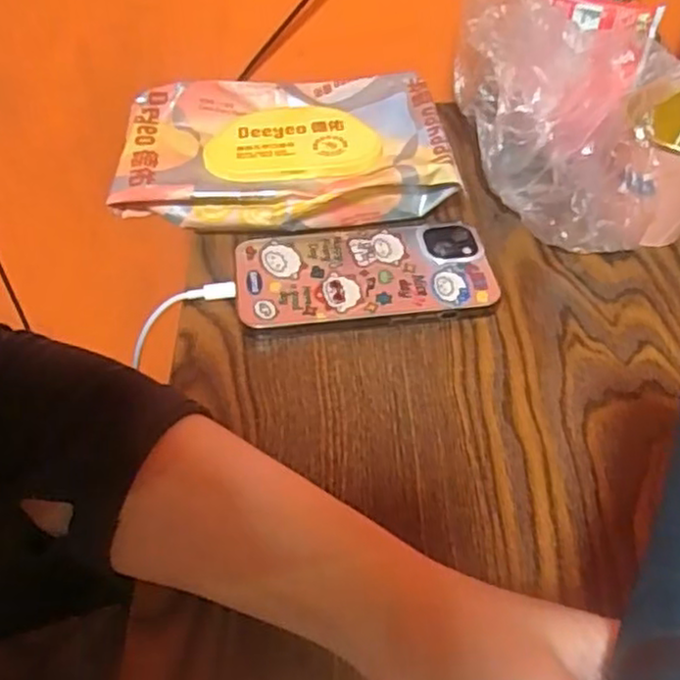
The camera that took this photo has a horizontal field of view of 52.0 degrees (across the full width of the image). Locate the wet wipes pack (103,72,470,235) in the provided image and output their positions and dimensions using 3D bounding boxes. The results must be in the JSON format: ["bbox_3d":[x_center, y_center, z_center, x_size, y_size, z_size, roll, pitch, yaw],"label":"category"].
[{"bbox_3d":[-0.040,-0.127,0.464,0.211,0.039,0.132,-8,49,-9],"label":"wet wipes pack"}]

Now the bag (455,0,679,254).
[{"bbox_3d":[0.136,-0.149,0.434,0.138,0.121,0.139,16,50,15],"label":"bag"}]

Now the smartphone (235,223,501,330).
[{"bbox_3d":[0.014,-0.038,0.416,0.148,0.015,0.074,-6,48,-5],"label":"smartphone"}]

